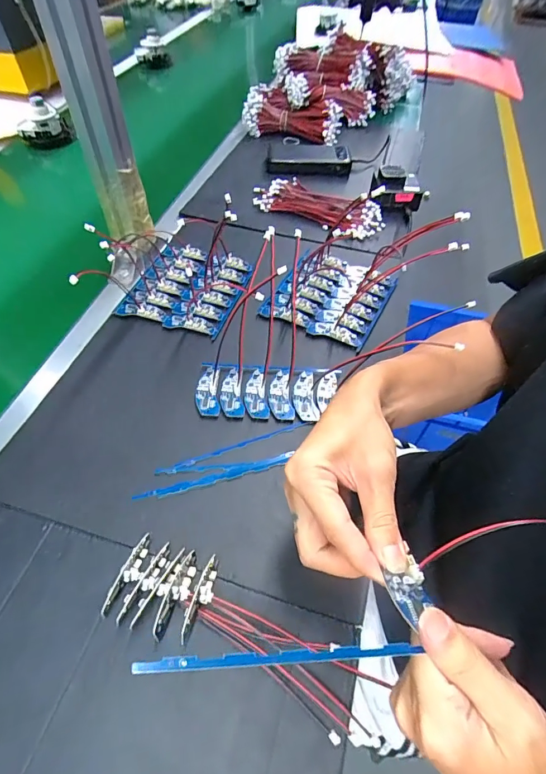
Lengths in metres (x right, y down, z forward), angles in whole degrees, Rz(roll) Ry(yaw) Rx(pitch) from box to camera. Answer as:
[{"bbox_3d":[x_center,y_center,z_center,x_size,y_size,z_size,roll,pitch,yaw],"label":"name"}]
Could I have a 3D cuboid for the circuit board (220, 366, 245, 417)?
[{"bbox_3d":[-0.046,0.005,0.437,0.024,0.006,0.063,-7,54,-7],"label":"circuit board"}]

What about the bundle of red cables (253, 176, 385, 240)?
[{"bbox_3d":[0.074,-0.308,0.670,0.219,0.030,0.105,29,58,18],"label":"bundle of red cables"}]

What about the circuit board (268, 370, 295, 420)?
[{"bbox_3d":[0.007,0.008,0.436,0.025,0.005,0.060,-3,53,-4],"label":"circuit board"}]

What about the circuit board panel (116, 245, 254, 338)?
[{"bbox_3d":[-0.113,-0.136,0.543,0.136,0.020,0.148,14,54,9],"label":"circuit board panel"}]

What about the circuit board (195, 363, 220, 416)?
[{"bbox_3d":[-0.072,0.001,0.440,0.024,0.012,0.067,-4,54,-5],"label":"circuit board"}]

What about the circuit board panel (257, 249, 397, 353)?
[{"bbox_3d":[0.079,-0.129,0.537,0.141,0.013,0.150,25,57,16],"label":"circuit board panel"}]

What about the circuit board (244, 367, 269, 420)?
[{"bbox_3d":[-0.019,0.006,0.436,0.024,0.008,0.059,-4,54,-5],"label":"circuit board"}]

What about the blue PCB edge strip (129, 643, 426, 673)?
[{"bbox_3d":[0.007,0.124,0.185,0.135,0.004,0.006,6,49,-14],"label":"blue PCB edge strip"}]

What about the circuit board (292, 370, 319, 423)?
[{"bbox_3d":[0.034,0.007,0.440,0.023,0.008,0.067,0,53,-2],"label":"circuit board"}]

